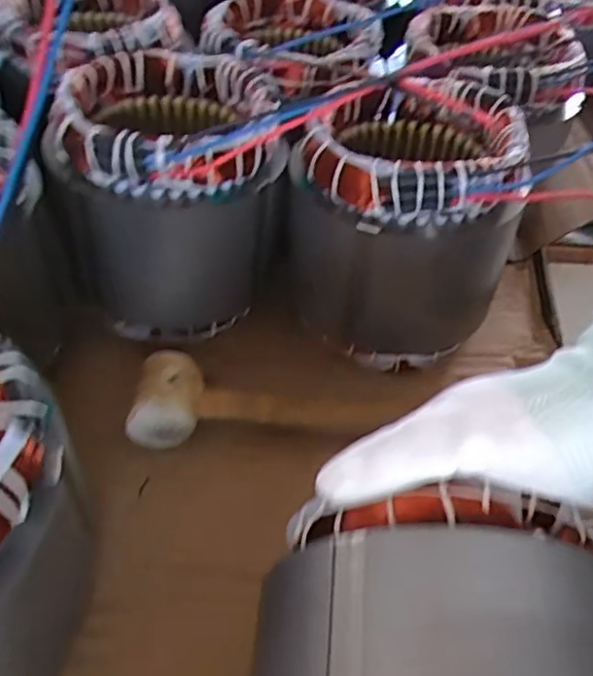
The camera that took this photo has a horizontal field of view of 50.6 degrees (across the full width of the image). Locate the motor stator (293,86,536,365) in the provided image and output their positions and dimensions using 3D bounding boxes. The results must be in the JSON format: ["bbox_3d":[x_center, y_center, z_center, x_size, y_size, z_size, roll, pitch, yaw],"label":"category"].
[{"bbox_3d":[0.072,-0.078,0.434,0.144,0.161,0.145,19,49,12],"label":"motor stator"}]

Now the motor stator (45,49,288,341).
[{"bbox_3d":[-0.084,-0.099,0.446,0.135,0.159,0.140,1,48,-5],"label":"motor stator"}]

